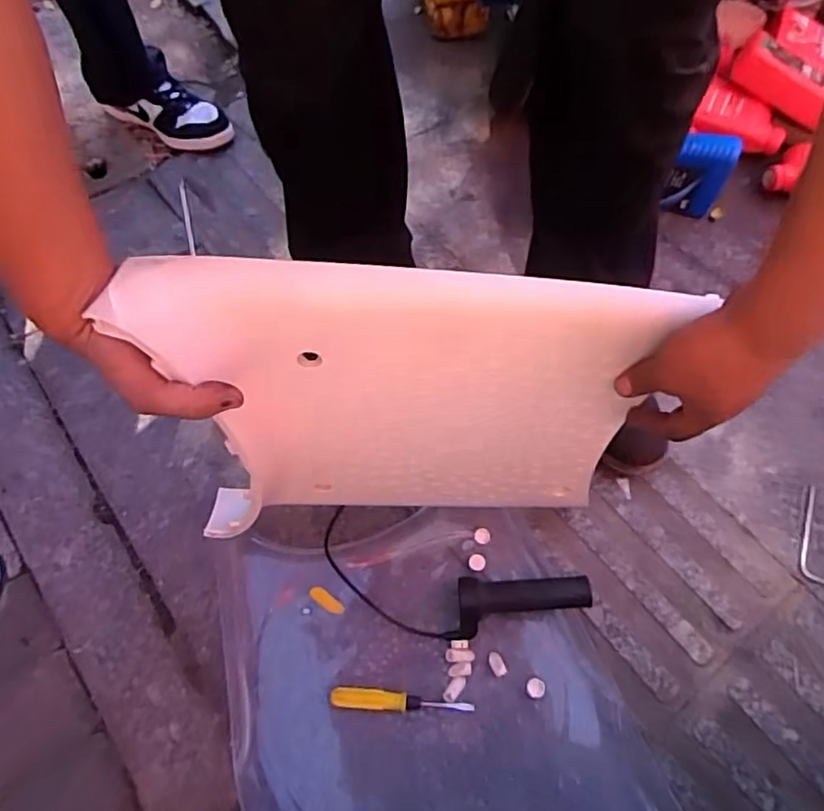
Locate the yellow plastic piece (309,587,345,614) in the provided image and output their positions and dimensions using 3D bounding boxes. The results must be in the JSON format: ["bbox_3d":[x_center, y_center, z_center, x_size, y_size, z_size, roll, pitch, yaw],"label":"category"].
[{"bbox_3d":[-0.098,0.225,0.697,0.046,0.009,0.015,31,64,16],"label":"yellow plastic piece"}]

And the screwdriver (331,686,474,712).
[{"bbox_3d":[-0.011,0.316,0.645,0.150,0.016,0.021,4,60,1],"label":"screwdriver"}]

